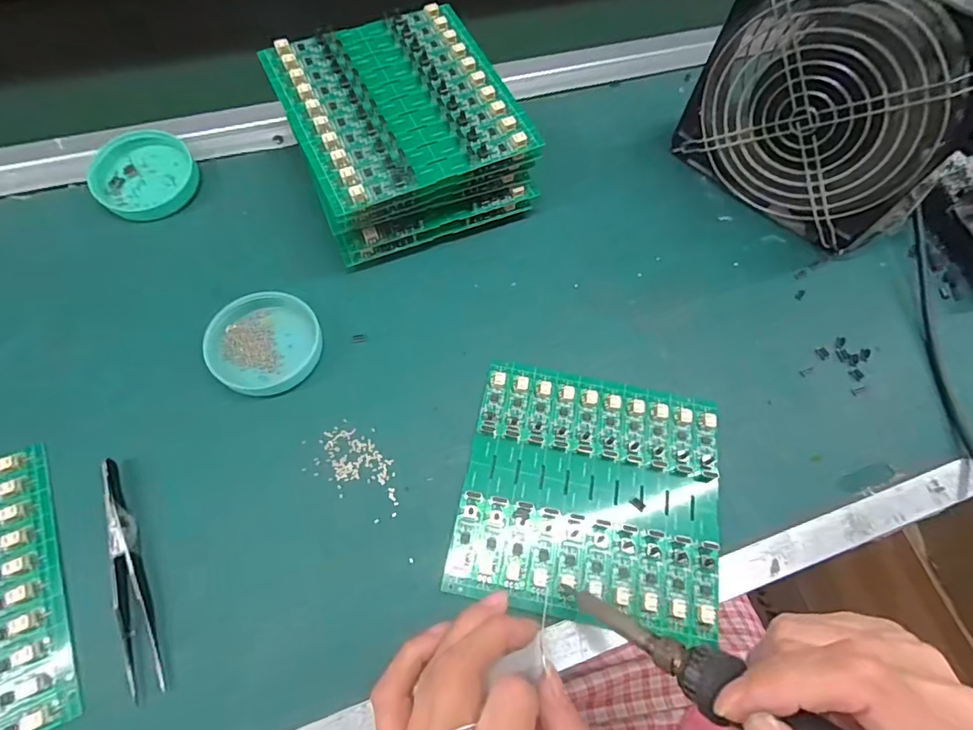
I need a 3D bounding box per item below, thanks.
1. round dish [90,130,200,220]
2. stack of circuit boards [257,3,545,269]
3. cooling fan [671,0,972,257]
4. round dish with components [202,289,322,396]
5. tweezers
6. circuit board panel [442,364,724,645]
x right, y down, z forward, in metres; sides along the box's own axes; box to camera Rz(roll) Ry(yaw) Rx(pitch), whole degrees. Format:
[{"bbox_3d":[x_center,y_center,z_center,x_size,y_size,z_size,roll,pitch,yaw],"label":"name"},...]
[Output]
[{"bbox_3d":[-0.244,-0.133,0.349,0.070,0.018,0.065,1,65,-3],"label":"round dish"},{"bbox_3d":[-0.056,-0.158,0.341,0.139,0.068,0.140,-21,67,-13],"label":"stack of circuit boards"},{"bbox_3d":[0.222,-0.171,0.319,0.156,0.154,0.058,42,69,16],"label":"cooling fan"},{"bbox_3d":[-0.135,-0.015,0.304,0.062,0.016,0.064,1,65,-3],"label":"round dish with components"},{"bbox_3d":[-0.179,0.101,0.247,0.014,0.008,0.116,-21,69,-13],"label":"tweezers"},{"bbox_3d":[0.060,0.069,0.278,0.140,0.005,0.131,11,64,3],"label":"circuit board panel"}]

